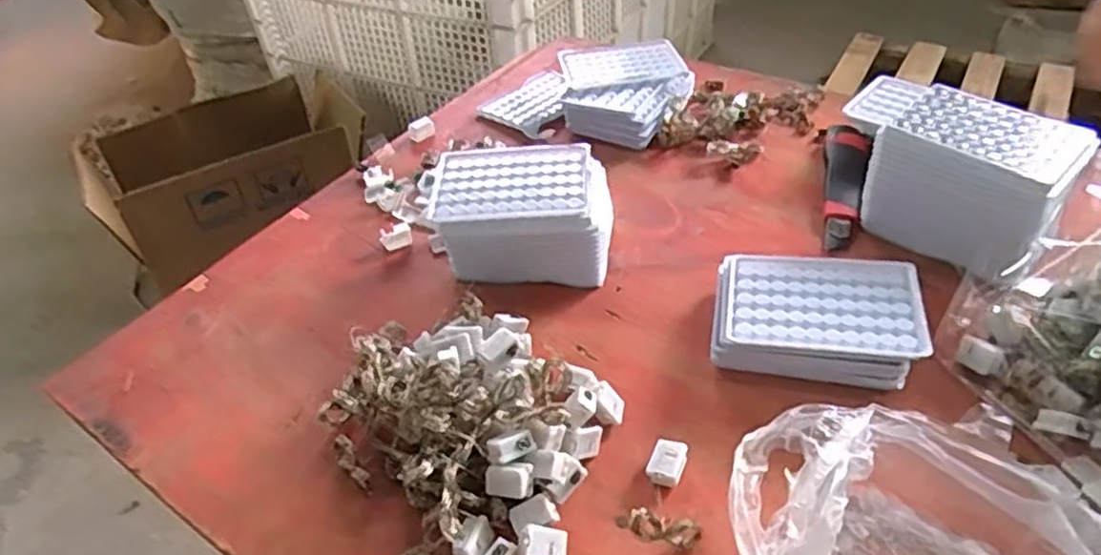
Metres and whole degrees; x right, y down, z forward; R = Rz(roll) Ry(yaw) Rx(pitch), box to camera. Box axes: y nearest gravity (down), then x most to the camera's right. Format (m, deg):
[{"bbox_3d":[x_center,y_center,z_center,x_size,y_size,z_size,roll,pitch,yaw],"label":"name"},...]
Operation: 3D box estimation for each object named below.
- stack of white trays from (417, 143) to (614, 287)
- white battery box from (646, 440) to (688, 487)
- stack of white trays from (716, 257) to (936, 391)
[{"bbox_3d":[-0.022,-0.053,0.617,0.143,0.072,0.105,-1,42,6],"label":"stack of white trays"},{"bbox_3d":[0.075,0.119,0.462,0.021,0.013,0.029,15,46,21],"label":"white battery box"},{"bbox_3d":[0.191,0.028,0.528,0.138,0.041,0.090,5,43,12],"label":"stack of white trays"}]

